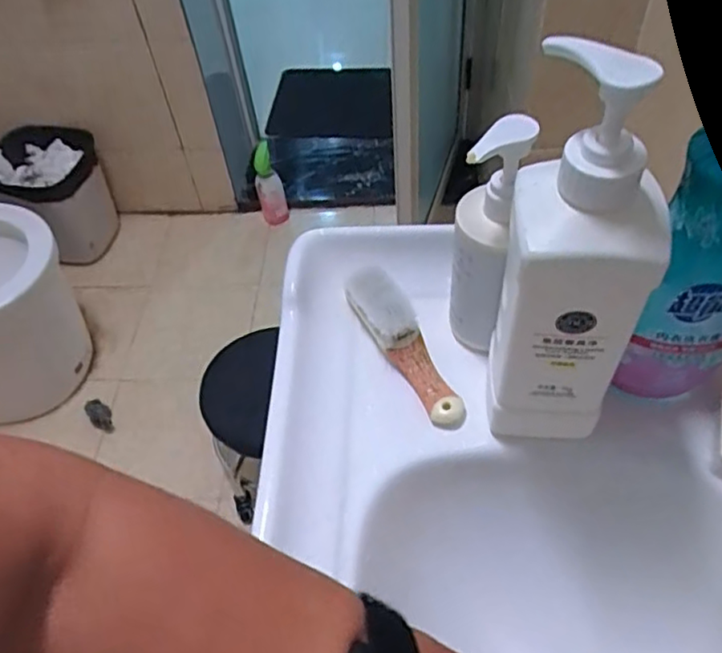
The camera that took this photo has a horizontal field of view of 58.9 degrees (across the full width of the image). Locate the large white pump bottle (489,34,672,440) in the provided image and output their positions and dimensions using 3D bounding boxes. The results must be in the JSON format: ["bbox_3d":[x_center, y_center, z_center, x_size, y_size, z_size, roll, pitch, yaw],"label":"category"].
[{"bbox_3d":[0.127,-0.024,0.389,0.084,0.279,0.064,12,54,14],"label":"large white pump bottle"}]

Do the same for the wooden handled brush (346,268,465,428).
[{"bbox_3d":[0.036,0.015,0.532,0.038,0.030,0.152,-26,70,-14],"label":"wooden handled brush"}]

